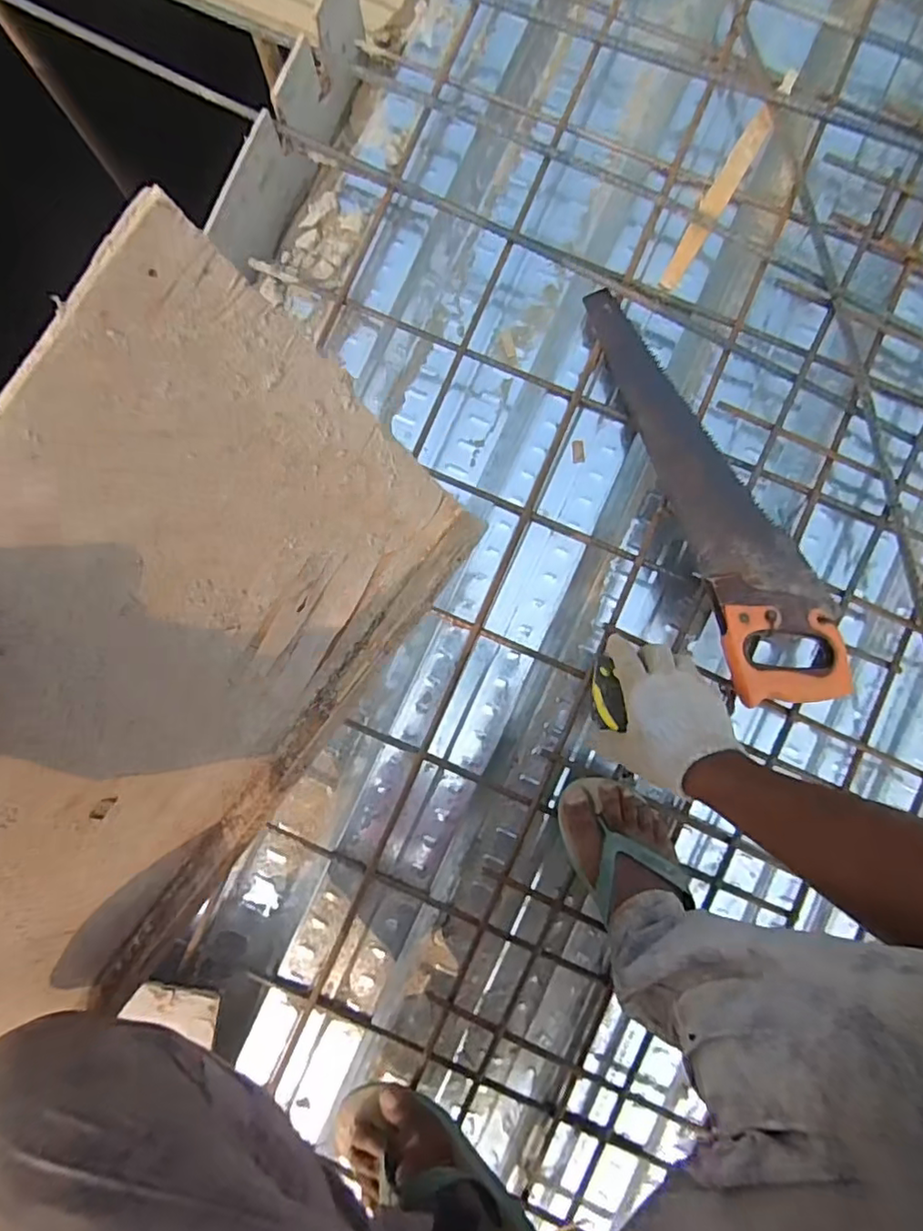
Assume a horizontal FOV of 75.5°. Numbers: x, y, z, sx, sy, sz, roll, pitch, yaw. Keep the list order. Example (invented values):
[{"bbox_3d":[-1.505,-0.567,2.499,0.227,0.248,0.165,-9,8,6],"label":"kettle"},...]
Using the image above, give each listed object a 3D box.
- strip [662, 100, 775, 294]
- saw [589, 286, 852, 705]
[{"bbox_3d":[0.306,-0.500,0.716,0.028,0.013,0.239,31,88,2],"label":"strip"},{"bbox_3d":[0.286,-0.147,0.661,0.126,0.026,0.497,-17,79,-5],"label":"saw"}]

